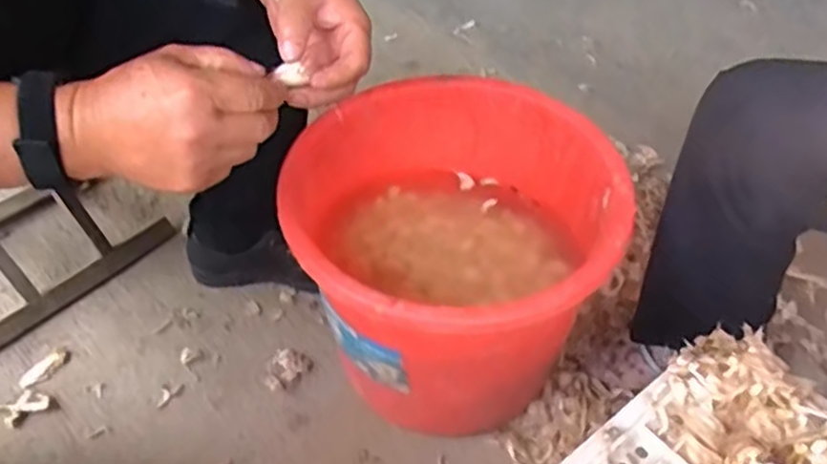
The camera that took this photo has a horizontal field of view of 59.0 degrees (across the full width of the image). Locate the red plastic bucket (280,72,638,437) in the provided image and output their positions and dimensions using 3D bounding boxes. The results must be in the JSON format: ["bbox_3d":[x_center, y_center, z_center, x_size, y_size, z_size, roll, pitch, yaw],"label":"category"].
[{"bbox_3d":[0.032,0.042,0.837,0.336,0.315,0.325,3,41,-4],"label":"red plastic bucket"}]

